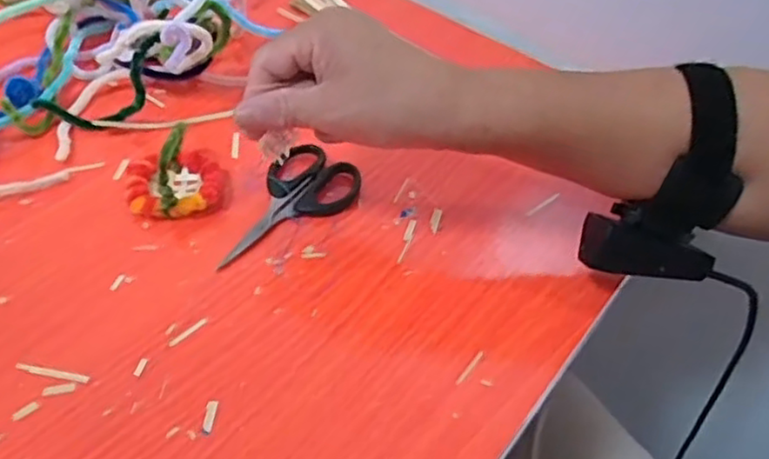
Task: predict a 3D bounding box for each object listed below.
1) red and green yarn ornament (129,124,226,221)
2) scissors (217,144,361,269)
[{"bbox_3d":[-0.135,-0.043,0.434,0.060,0.044,0.064,3,49,-3],"label":"red and green yarn ornament"},{"bbox_3d":[-0.062,-0.013,0.433,0.055,0.014,0.107,27,52,17],"label":"scissors"}]

